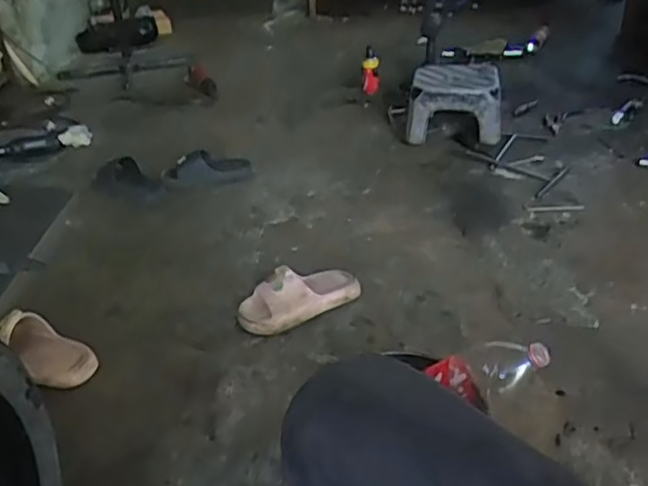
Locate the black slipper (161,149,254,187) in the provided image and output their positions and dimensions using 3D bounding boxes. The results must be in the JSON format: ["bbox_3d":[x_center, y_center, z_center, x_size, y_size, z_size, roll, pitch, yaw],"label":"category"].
[{"bbox_3d":[-0.299,-0.189,1.662,0.222,0.068,0.082,-11,31,-10],"label":"black slipper"}]

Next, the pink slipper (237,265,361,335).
[{"bbox_3d":[-0.049,0.097,1.239,0.223,0.090,0.118,-23,36,-28],"label":"pink slipper"}]

